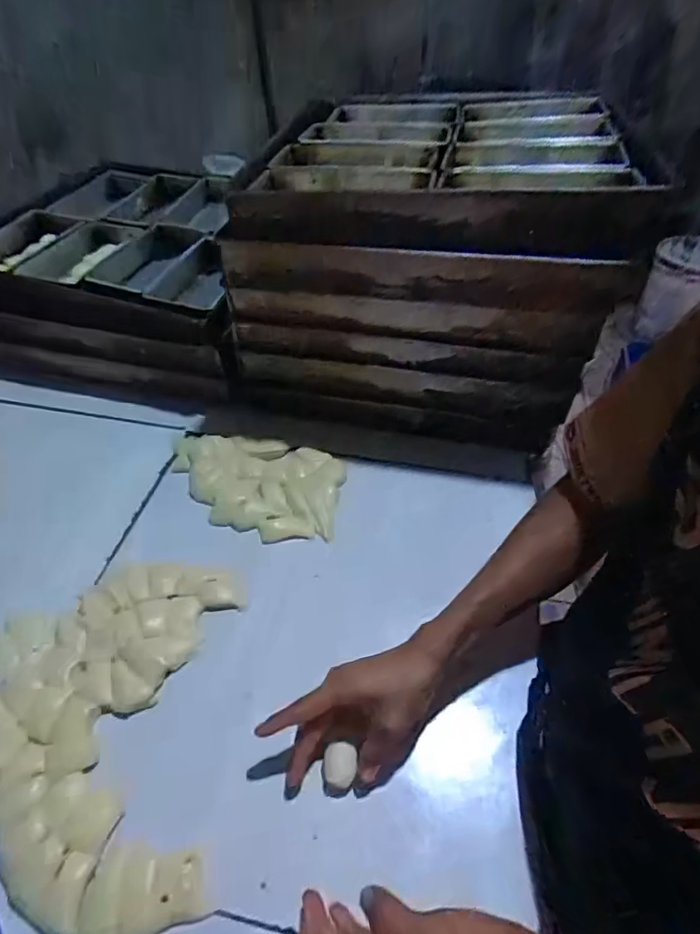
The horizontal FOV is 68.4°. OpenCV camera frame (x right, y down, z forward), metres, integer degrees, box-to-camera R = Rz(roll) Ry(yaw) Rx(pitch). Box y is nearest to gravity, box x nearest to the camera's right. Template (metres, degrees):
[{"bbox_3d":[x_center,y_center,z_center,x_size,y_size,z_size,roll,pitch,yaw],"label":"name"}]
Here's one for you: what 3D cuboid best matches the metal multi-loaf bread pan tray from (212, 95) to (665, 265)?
[{"bbox_3d":[0.128,-0.415,0.688,0.414,0.058,0.495,7,47,9],"label":"metal multi-loaf bread pan tray"}]

